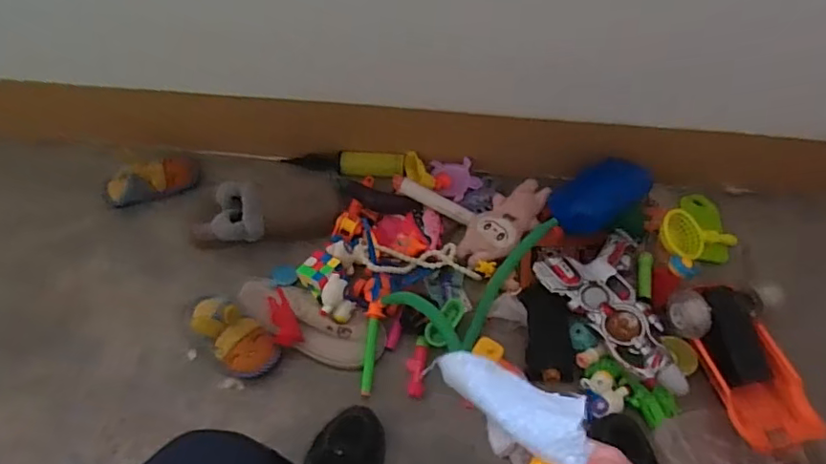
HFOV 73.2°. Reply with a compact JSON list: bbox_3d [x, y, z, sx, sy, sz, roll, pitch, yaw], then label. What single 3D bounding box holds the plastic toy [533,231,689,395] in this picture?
[{"bbox_3d":[0.317,0.123,0.843,0.160,0.050,0.252,-17,62,-8],"label":"plastic toy"}]

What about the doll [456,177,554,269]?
[{"bbox_3d":[0.156,-0.016,0.963,0.090,0.043,0.192,38,69,20],"label":"doll"}]

